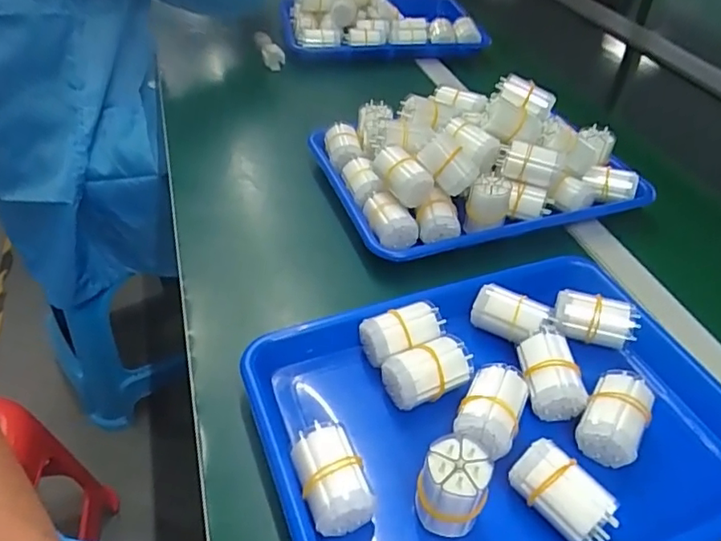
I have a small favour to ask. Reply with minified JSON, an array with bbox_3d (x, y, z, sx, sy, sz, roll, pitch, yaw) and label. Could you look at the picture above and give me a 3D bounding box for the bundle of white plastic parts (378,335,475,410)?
[{"bbox_3d":[0.051,0.075,0.420,0.061,0.031,0.035,-18,46,-23],"label":"bundle of white plastic parts"}]

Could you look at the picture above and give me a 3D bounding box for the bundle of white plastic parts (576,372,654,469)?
[{"bbox_3d":[0.180,0.103,0.399,0.039,0.036,0.057,26,46,22],"label":"bundle of white plastic parts"}]

